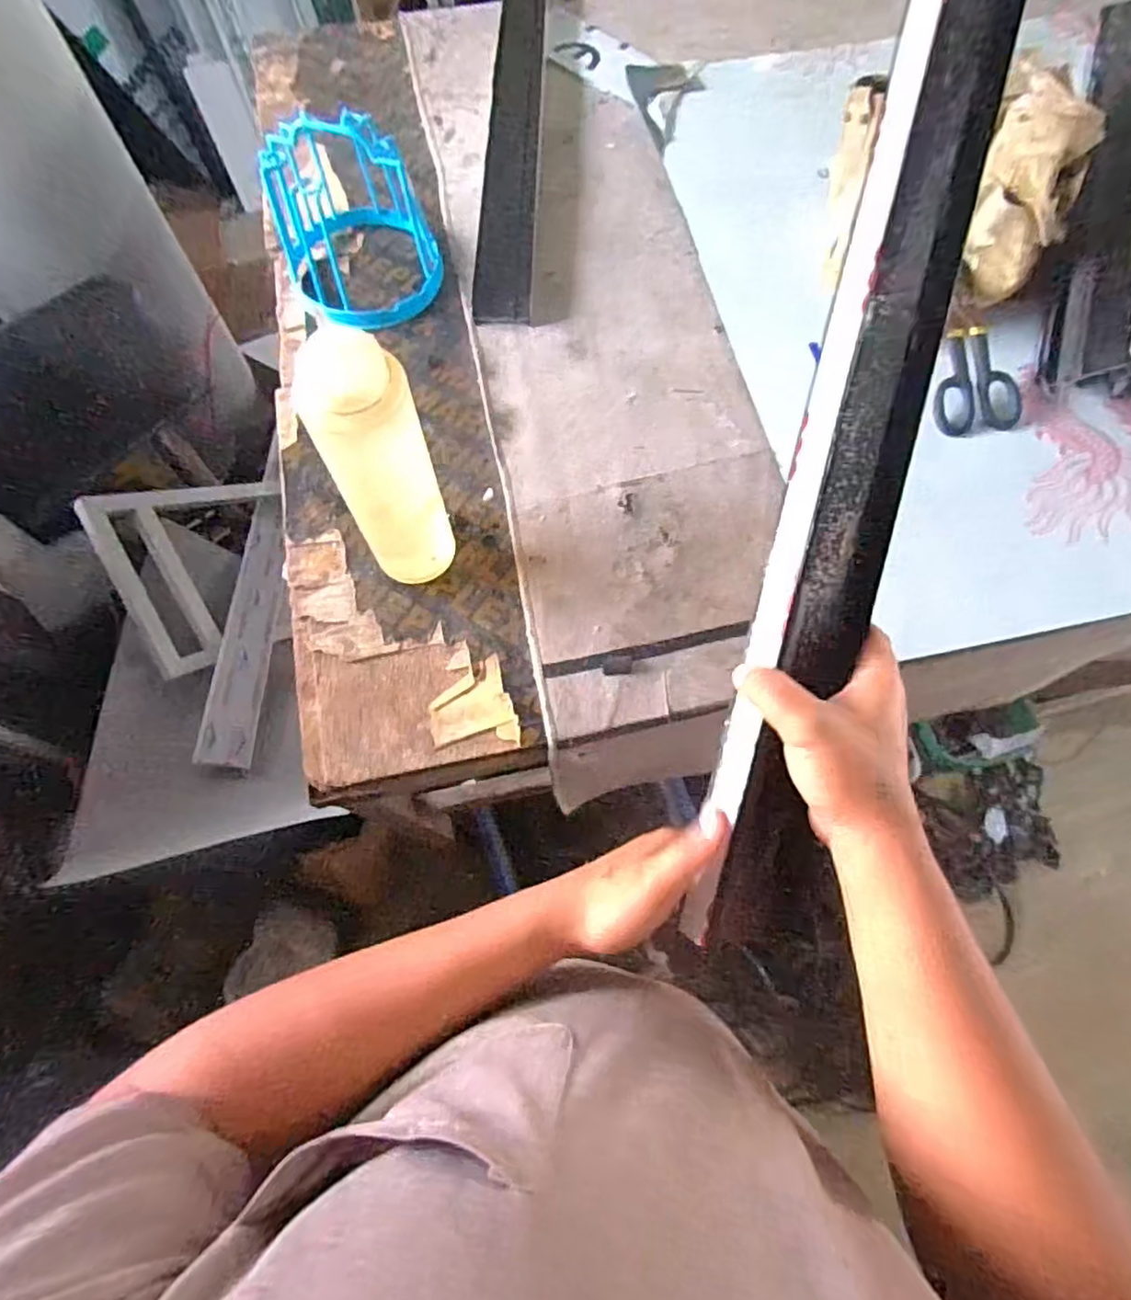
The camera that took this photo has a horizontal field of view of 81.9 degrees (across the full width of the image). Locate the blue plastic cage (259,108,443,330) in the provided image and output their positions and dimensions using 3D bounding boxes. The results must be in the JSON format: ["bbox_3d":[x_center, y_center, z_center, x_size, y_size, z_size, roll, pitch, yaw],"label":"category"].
[{"bbox_3d":[-0.251,-0.503,0.754,0.172,0.149,0.207,-22,70,-9],"label":"blue plastic cage"}]

